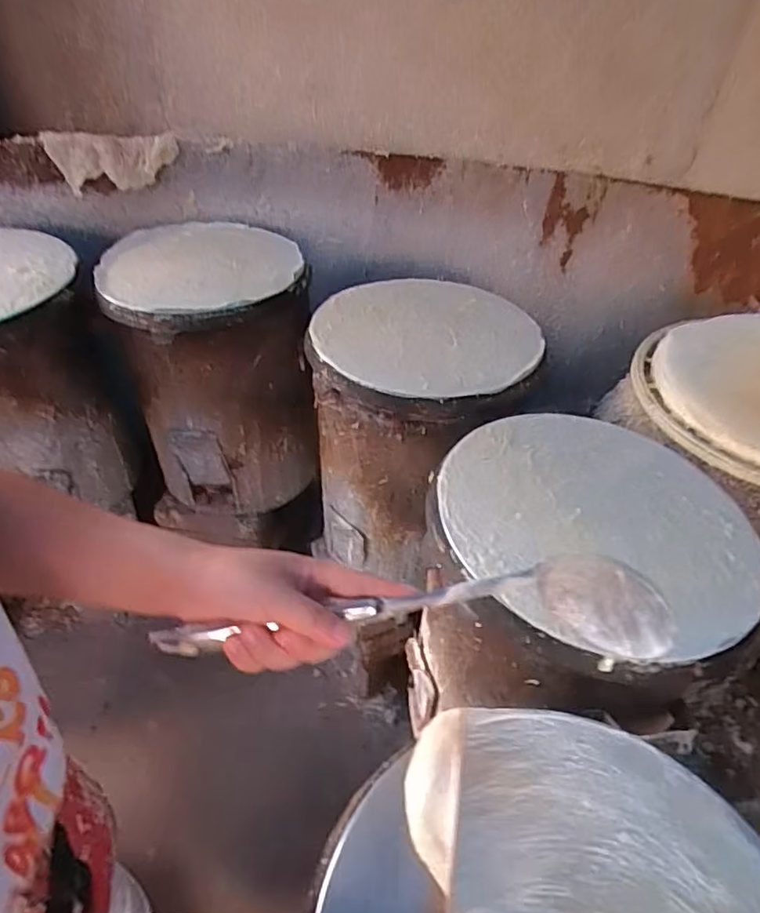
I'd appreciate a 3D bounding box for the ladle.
[{"bbox_3d":[0.023,0.112,0.394,0.329,0.067,0.057,-2,44,-4],"label":"ladle"}]

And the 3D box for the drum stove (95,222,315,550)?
[{"bbox_3d":[-0.345,-0.208,1.268,0.356,0.460,0.394,-7,45,-14],"label":"drum stove"}]

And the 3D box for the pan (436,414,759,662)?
[{"bbox_3d":[0.262,0.069,0.699,0.357,0.020,0.356,3,43,-3],"label":"pan"}]

